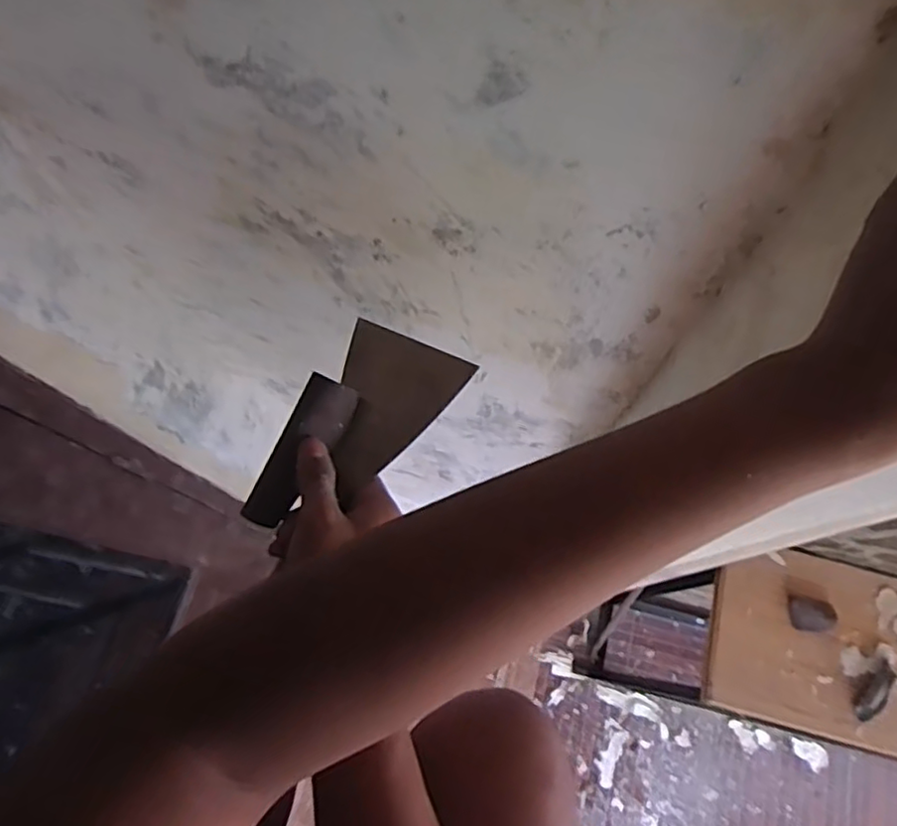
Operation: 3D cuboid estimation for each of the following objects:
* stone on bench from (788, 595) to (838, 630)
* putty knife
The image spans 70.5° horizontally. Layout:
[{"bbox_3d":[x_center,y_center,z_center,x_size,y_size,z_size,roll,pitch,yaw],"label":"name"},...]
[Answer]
[{"bbox_3d":[0.661,0.364,1.151,0.077,0.023,0.059,0,72,0],"label":"stone on bench"},{"bbox_3d":[-0.057,0.014,0.398,0.084,0.028,0.143,27,74,9],"label":"putty knife"}]

